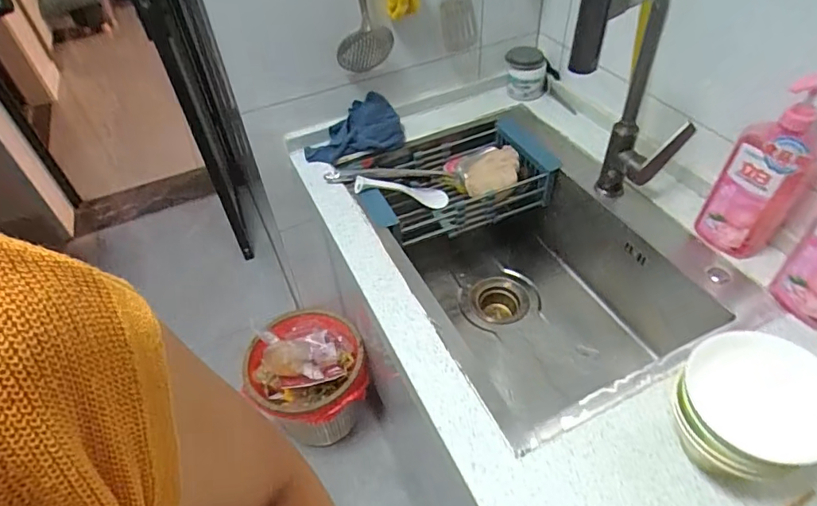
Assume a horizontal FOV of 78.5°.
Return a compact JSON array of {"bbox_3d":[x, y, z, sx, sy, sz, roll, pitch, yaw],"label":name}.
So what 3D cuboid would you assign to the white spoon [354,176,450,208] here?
[{"bbox_3d":[-0.011,-0.123,0.989,0.213,0.038,0.037,7,34,-39],"label":"white spoon"}]

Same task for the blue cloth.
[{"bbox_3d":[-0.113,-0.246,1.005,0.199,0.109,0.039,-15,3,-4],"label":"blue cloth"}]

